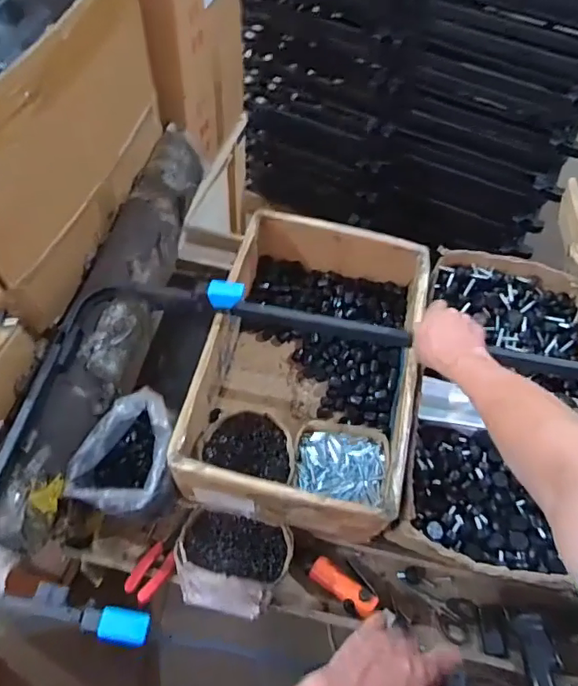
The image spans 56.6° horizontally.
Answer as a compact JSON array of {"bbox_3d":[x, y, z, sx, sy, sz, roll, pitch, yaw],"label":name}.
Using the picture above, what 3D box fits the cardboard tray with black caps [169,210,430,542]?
[{"bbox_3d":[0.045,0.038,0.967,0.345,0.186,0.543,12,60,4],"label":"cardboard tray with black caps"}]

